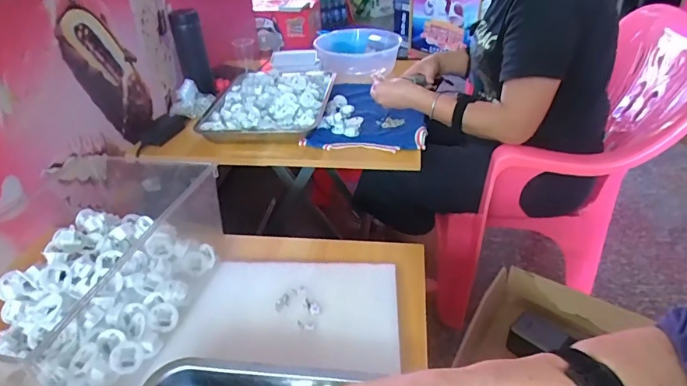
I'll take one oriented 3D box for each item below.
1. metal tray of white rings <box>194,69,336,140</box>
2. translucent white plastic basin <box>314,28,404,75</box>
[{"bbox_3d":[-0.189,-0.239,1.107,0.298,0.075,0.380,4,33,8],"label":"metal tray of white rings"},{"bbox_3d":[0.043,-0.427,1.334,0.241,0.091,0.284,0,33,3],"label":"translucent white plastic basin"}]

